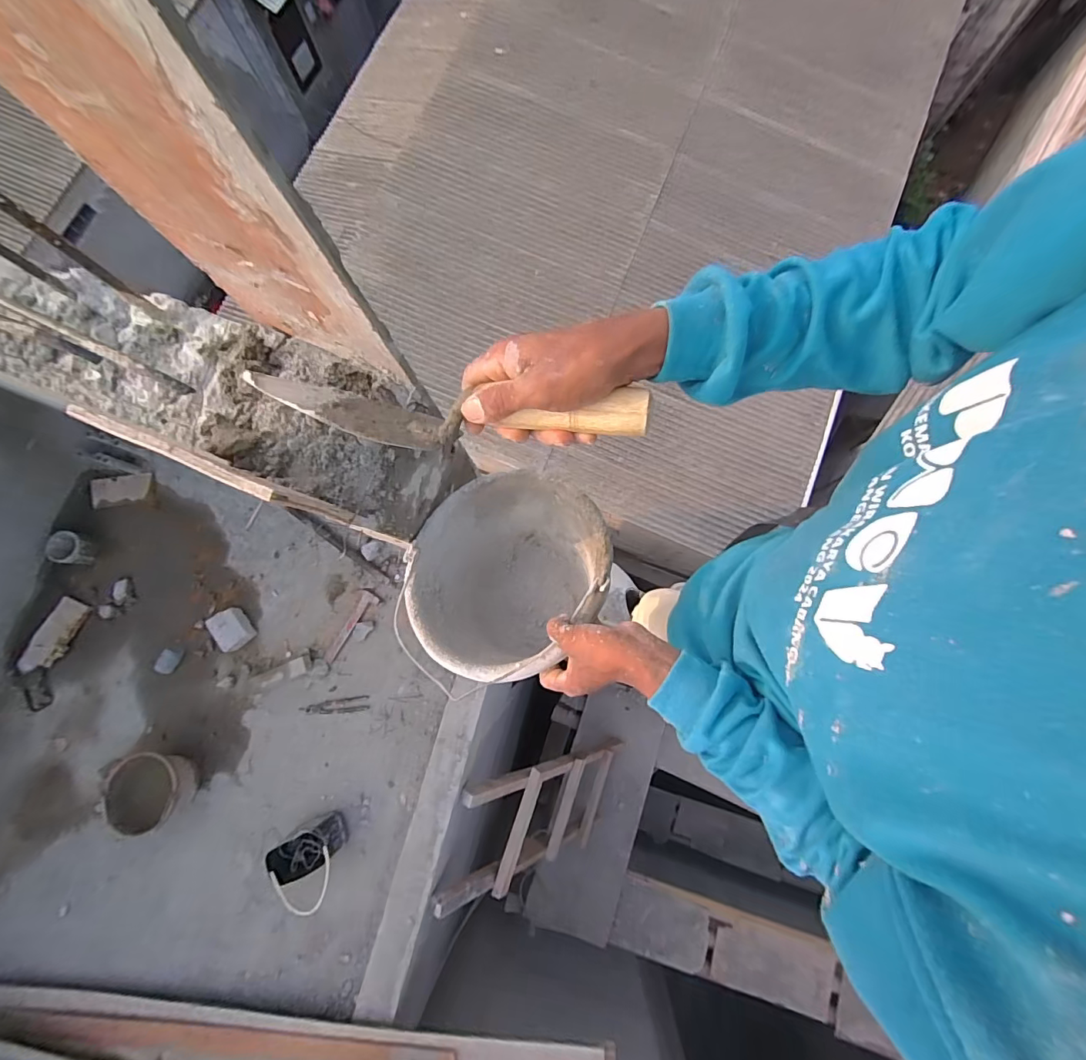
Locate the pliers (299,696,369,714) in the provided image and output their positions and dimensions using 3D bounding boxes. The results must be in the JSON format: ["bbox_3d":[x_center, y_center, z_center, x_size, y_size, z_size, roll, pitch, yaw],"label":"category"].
[{"bbox_3d":[-0.712,0.607,1.609,0.232,0.013,0.047,-8,79,2],"label":"pliers"}]

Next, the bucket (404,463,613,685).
[{"bbox_3d":[-0.047,0.055,0.591,0.218,0.193,0.230,0,79,-1],"label":"bucket"}]

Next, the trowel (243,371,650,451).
[{"bbox_3d":[-0.079,-0.082,0.355,0.312,0.060,0.064,6,79,14],"label":"trowel"}]

